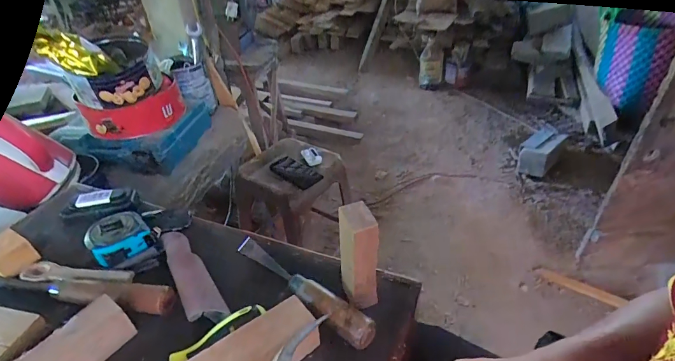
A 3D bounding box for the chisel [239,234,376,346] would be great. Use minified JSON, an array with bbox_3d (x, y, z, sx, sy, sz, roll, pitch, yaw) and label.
[{"bbox_3d":[-0.051,0.125,0.446,0.224,0.024,0.031,26,46,32],"label":"chisel"}]

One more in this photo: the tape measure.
[{"bbox_3d":[-0.295,0.075,0.502,0.079,0.035,0.071,-24,42,-25],"label":"tape measure"}]

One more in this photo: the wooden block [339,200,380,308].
[{"bbox_3d":[0.022,0.089,0.411,0.032,0.137,0.039,-16,39,-16],"label":"wooden block"}]

